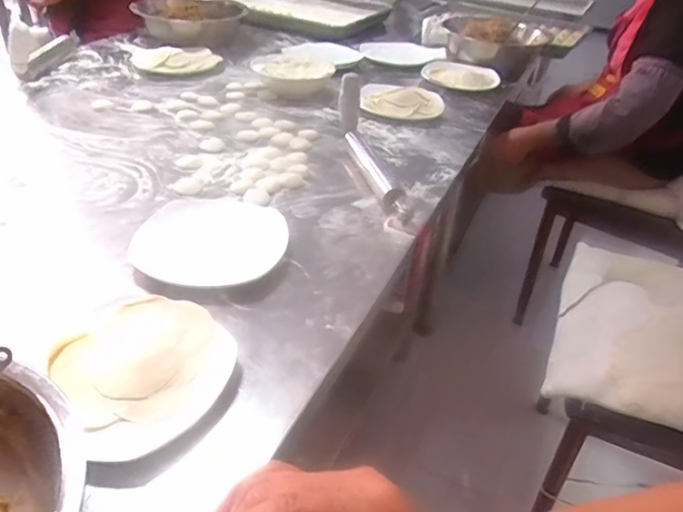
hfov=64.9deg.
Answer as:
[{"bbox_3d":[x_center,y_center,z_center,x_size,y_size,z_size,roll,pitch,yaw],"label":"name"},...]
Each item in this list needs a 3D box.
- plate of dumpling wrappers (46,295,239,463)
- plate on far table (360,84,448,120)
[{"bbox_3d":[-0.186,0.096,0.505,0.144,0.030,0.174,-24,46,-32],"label":"plate of dumpling wrappers"},{"bbox_3d":[0.126,-0.311,1.086,0.172,0.037,0.148,3,37,-2],"label":"plate on far table"}]

